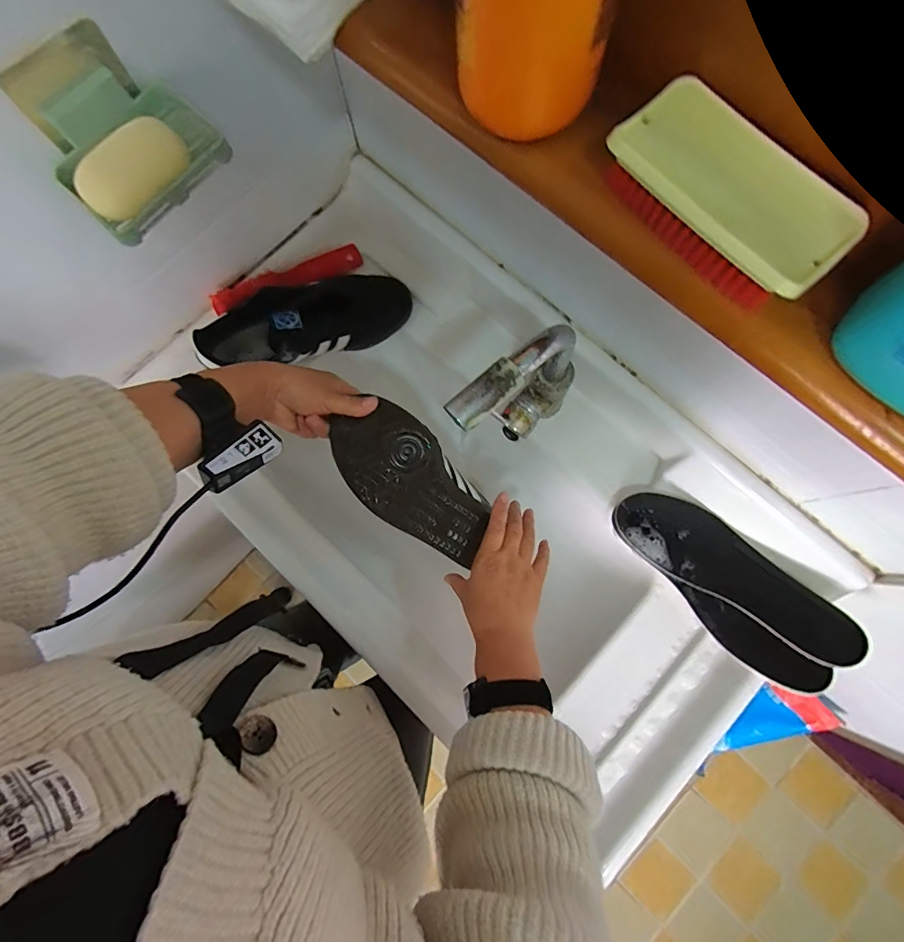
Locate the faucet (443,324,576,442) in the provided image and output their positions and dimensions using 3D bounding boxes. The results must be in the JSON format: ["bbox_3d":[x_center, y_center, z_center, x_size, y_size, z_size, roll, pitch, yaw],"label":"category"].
[{"bbox_3d":[0.070,-0.075,0.476,0.167,0.220,0.045,-39,81,-7],"label":"faucet"}]

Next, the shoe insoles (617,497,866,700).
[{"bbox_3d":[0.326,0.130,0.539,0.112,0.050,0.268,-42,66,-7],"label":"shoe insoles"}]

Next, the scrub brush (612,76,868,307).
[{"bbox_3d":[0.152,-0.152,0.250,0.058,0.038,0.137,-43,81,-7],"label":"scrub brush"}]

